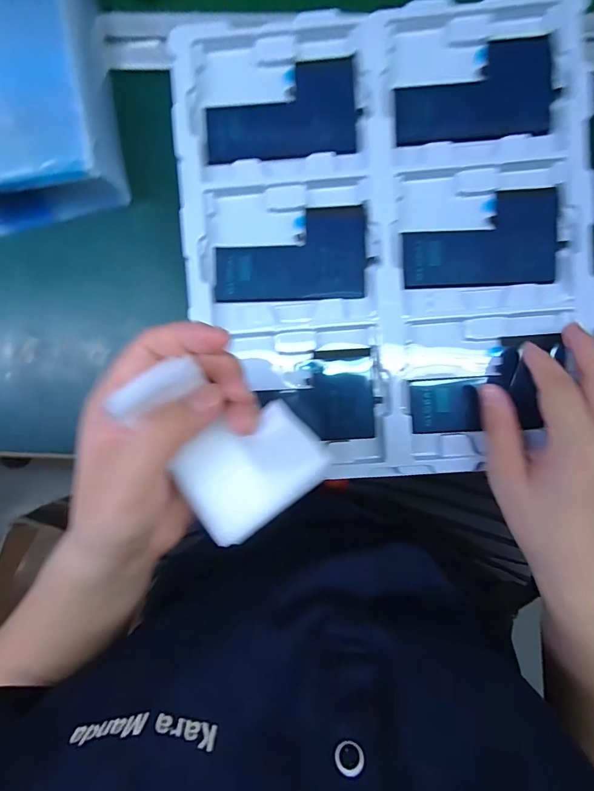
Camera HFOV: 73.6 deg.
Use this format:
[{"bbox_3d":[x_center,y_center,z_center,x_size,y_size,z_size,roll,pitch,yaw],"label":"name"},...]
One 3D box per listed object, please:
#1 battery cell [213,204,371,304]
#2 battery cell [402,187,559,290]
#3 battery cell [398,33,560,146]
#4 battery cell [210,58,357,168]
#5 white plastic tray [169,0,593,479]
[{"bbox_3d":[-0.004,-0.101,0.285,0.107,0.007,0.063,-2,90,2],"label":"battery cell"},{"bbox_3d":[0.129,-0.111,0.279,0.107,0.010,0.065,-2,90,2],"label":"battery cell"},{"bbox_3d":[0.123,-0.211,0.277,0.109,0.008,0.065,-6,90,2],"label":"battery cell"},{"bbox_3d":[-0.011,-0.200,0.282,0.106,0.008,0.063,-6,90,2],"label":"battery cell"},{"bbox_3d":[0.063,-0.106,0.280,0.275,0.016,0.317,-4,91,4],"label":"white plastic tray"}]

